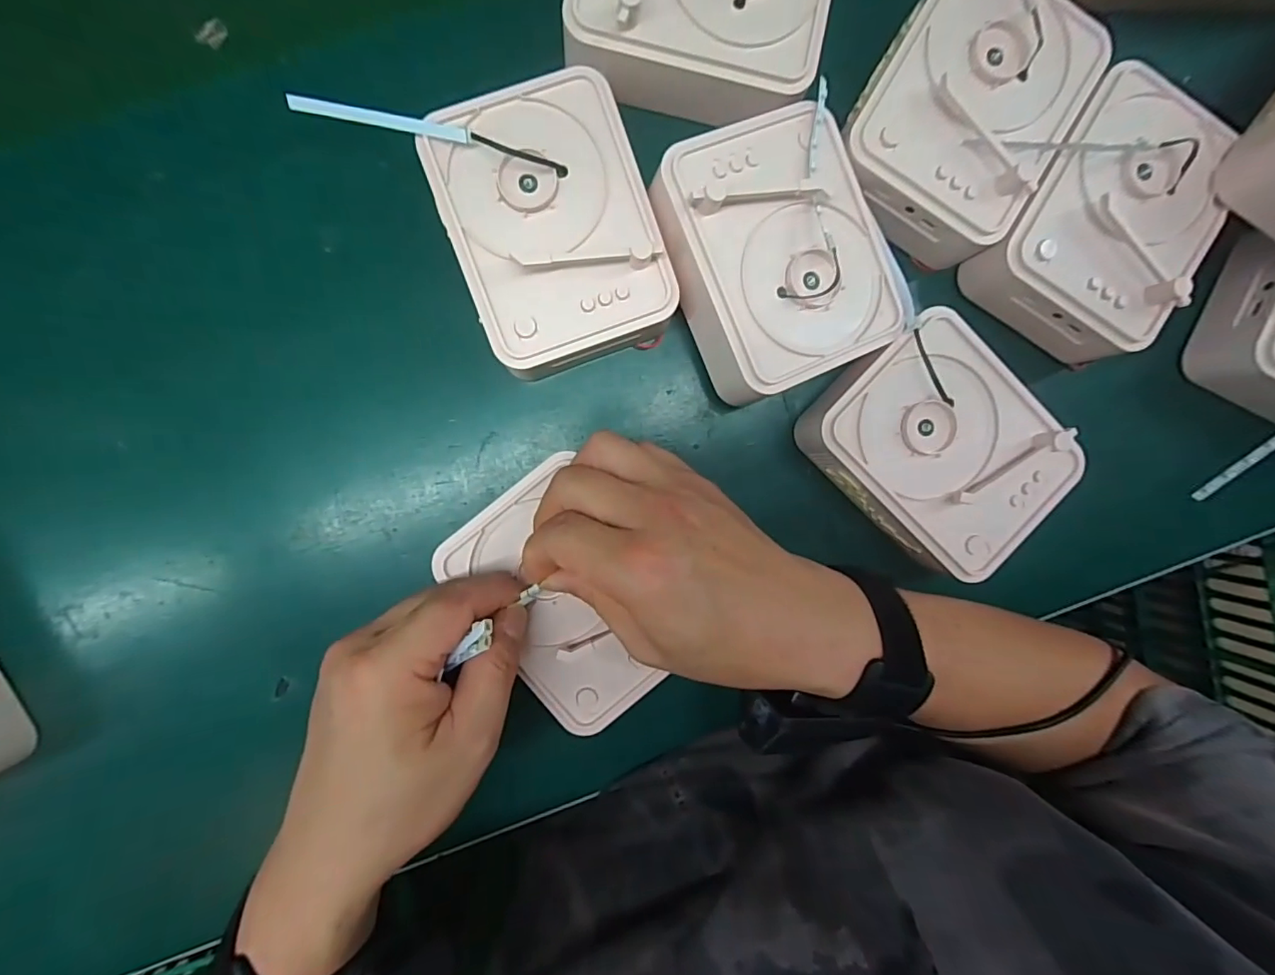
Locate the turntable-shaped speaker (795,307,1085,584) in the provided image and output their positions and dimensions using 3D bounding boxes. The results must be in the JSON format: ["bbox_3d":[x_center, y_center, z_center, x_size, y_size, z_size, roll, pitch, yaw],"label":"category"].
[{"bbox_3d":[0.164,-0.022,0.301,0.127,0.050,0.097,44,90,-6],"label":"turntable-shaped speaker"}]

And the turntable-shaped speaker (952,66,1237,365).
[{"bbox_3d":[0.257,-0.145,0.299,0.099,0.042,0.131,30,92,-6],"label":"turntable-shaped speaker"}]

